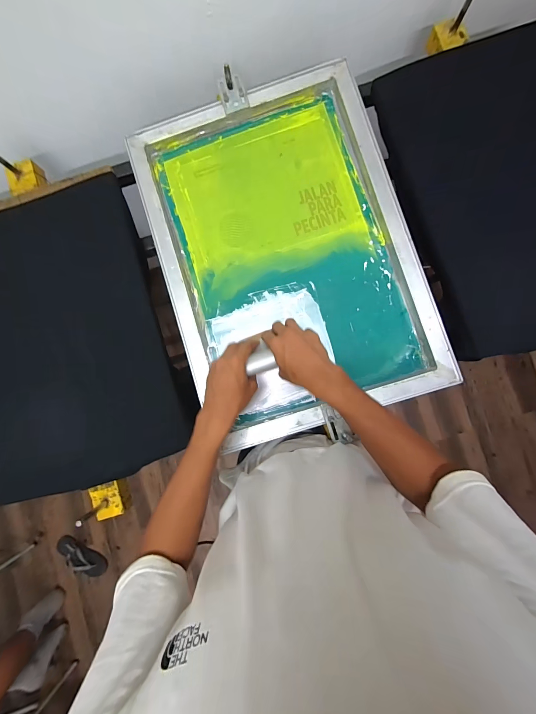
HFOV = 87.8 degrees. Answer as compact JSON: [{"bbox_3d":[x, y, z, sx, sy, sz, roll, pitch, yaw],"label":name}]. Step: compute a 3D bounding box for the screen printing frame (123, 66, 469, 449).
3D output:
[{"bbox_3d":[0.035,-0.200,0.544,0.464,0.036,0.649,-17,85,3],"label":"screen printing frame"}]

